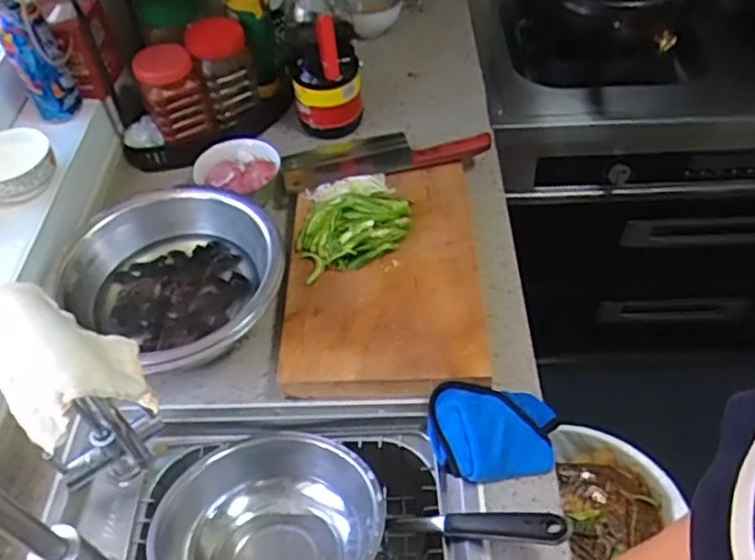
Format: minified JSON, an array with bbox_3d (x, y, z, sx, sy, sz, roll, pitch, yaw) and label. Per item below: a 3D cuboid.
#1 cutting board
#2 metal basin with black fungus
[{"bbox_3d":[0.008,-0.011,0.858,0.245,0.049,0.359,-2,50,2],"label":"cutting board"},{"bbox_3d":[-0.245,-0.011,0.820,0.221,0.113,0.236,-2,50,2],"label":"metal basin with black fungus"}]

